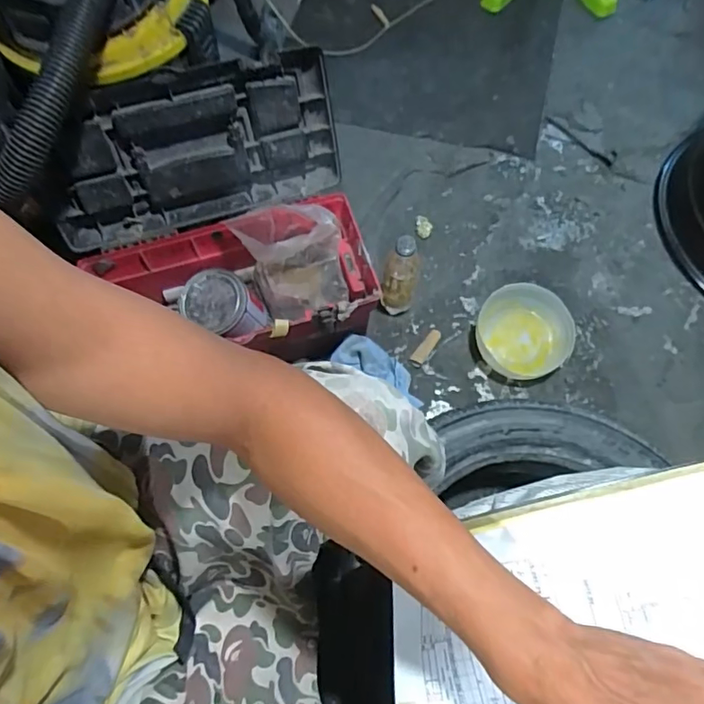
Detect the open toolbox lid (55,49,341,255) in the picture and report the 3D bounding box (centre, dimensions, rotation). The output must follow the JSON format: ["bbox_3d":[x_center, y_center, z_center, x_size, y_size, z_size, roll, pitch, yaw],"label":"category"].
[{"bbox_3d":[-0.210,-0.306,0.787,0.365,0.203,0.060,-17,45,-8],"label":"open toolbox lid"}]

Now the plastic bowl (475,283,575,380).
[{"bbox_3d":[0.290,-0.031,0.892,0.140,0.070,0.146,0,66,0],"label":"plastic bowl"}]

